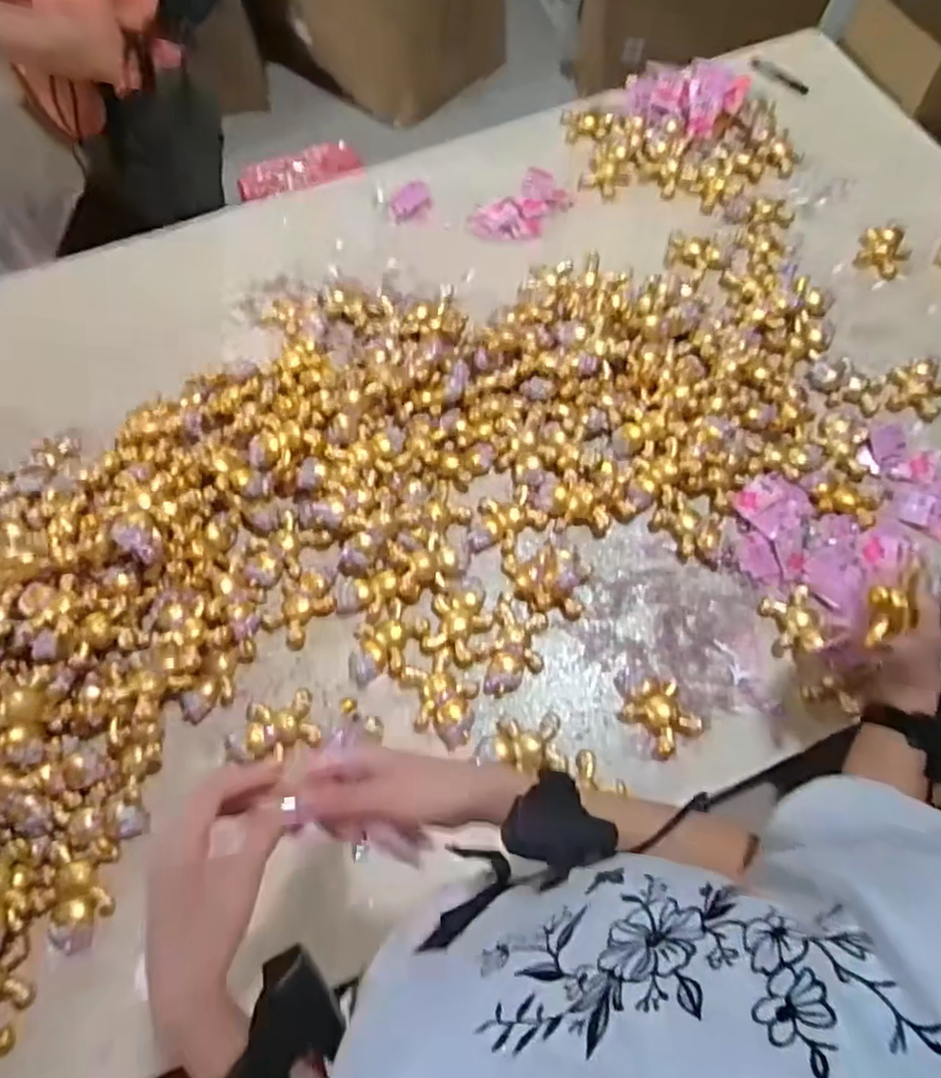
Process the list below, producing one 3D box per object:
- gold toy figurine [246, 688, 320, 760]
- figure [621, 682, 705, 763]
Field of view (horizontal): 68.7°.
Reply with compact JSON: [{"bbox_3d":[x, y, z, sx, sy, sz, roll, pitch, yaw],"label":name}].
[{"bbox_3d":[-0.230,0.228,0.843,0.082,0.028,0.067,-14,67,-7],"label":"gold toy figurine"},{"bbox_3d":[0.234,0.216,0.840,0.078,0.022,0.080,-40,73,-16],"label":"figure"}]

